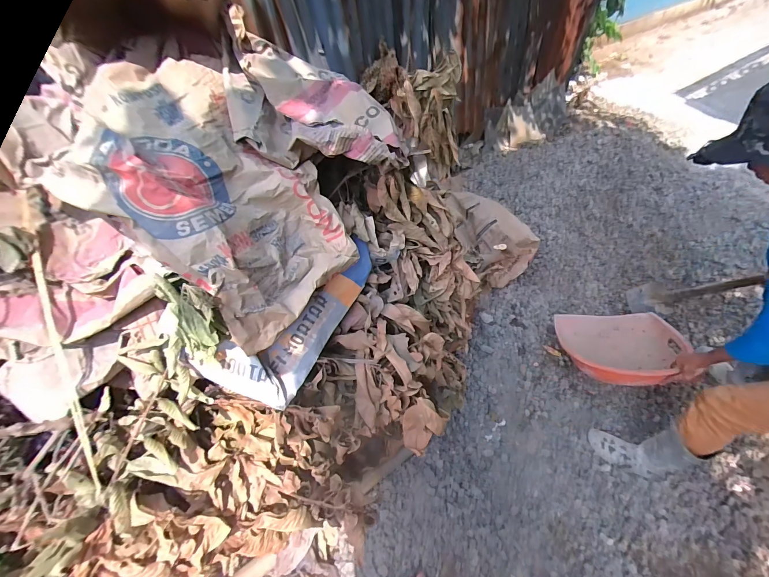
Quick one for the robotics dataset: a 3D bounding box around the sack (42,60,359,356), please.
[{"bbox_3d":[-0.334,-0.190,0.685,0.559,0.154,0.361,44,54,-10],"label":"sack"}]

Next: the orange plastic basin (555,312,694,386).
[{"bbox_3d":[0.898,0.234,1.293,0.414,0.195,0.328,-8,39,33],"label":"orange plastic basin"}]

